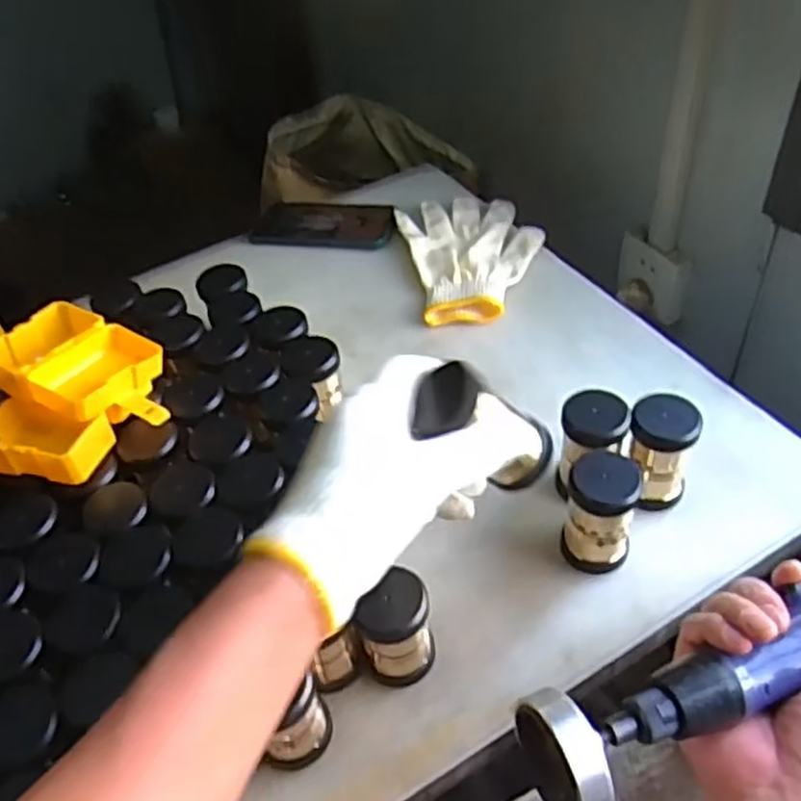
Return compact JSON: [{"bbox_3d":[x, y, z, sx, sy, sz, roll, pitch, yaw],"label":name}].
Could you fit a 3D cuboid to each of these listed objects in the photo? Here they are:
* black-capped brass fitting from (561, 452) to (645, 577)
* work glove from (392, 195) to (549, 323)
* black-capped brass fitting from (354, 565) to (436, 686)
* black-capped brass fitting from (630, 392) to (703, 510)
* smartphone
[{"bbox_3d":[0.135,0.077,0.513,0.045,0.094,0.038,10,49,16],"label":"black-capped brass fitting"},{"bbox_3d":[0.077,-0.149,0.772,0.130,0.019,0.199,-10,47,-2],"label":"work glove"},{"bbox_3d":[-0.002,0.141,0.469,0.045,0.069,0.043,-12,47,-4],"label":"black-capped brass fitting"},{"bbox_3d":[0.184,0.038,0.538,0.044,0.081,0.040,-3,47,4],"label":"black-capped brass fitting"},{"bbox_3d":[-0.083,-0.192,0.841,0.161,0.013,0.085,4,47,16],"label":"smartphone"}]

